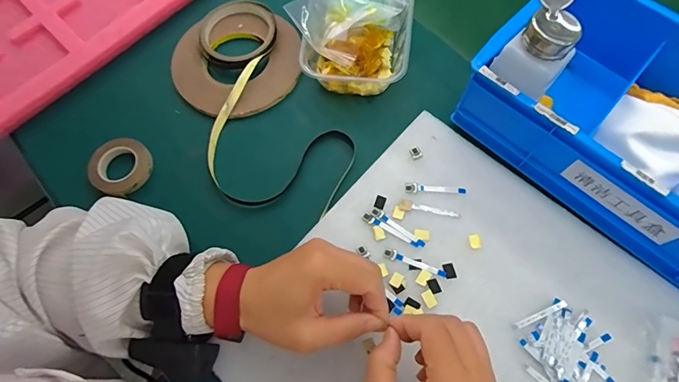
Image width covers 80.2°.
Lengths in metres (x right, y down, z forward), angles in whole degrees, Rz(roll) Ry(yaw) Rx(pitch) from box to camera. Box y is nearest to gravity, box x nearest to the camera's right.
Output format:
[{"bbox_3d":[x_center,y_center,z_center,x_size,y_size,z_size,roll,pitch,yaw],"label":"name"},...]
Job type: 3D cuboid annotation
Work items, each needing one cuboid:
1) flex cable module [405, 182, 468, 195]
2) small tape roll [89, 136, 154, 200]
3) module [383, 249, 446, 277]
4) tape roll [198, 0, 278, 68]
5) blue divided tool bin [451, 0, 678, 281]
[{"bbox_3d":[0.096,-0.003,0.407,0.060,0.004,0.011,1,68,2],"label":"flex cable module"},{"bbox_3d":[-0.236,-0.027,0.436,0.062,0.011,0.062,0,68,1],"label":"small tape roll"},{"bbox_3d":[0.071,0.068,0.379,0.059,0.004,0.009,21,70,9],"label":"module"},{"bbox_3d":[-0.119,-0.194,0.487,0.095,0.019,0.098,0,68,1],"label":"tape roll"},{"bbox_3d":[0.314,-0.053,0.378,0.340,0.086,0.207,41,75,16],"label":"blue divided tool bin"}]

